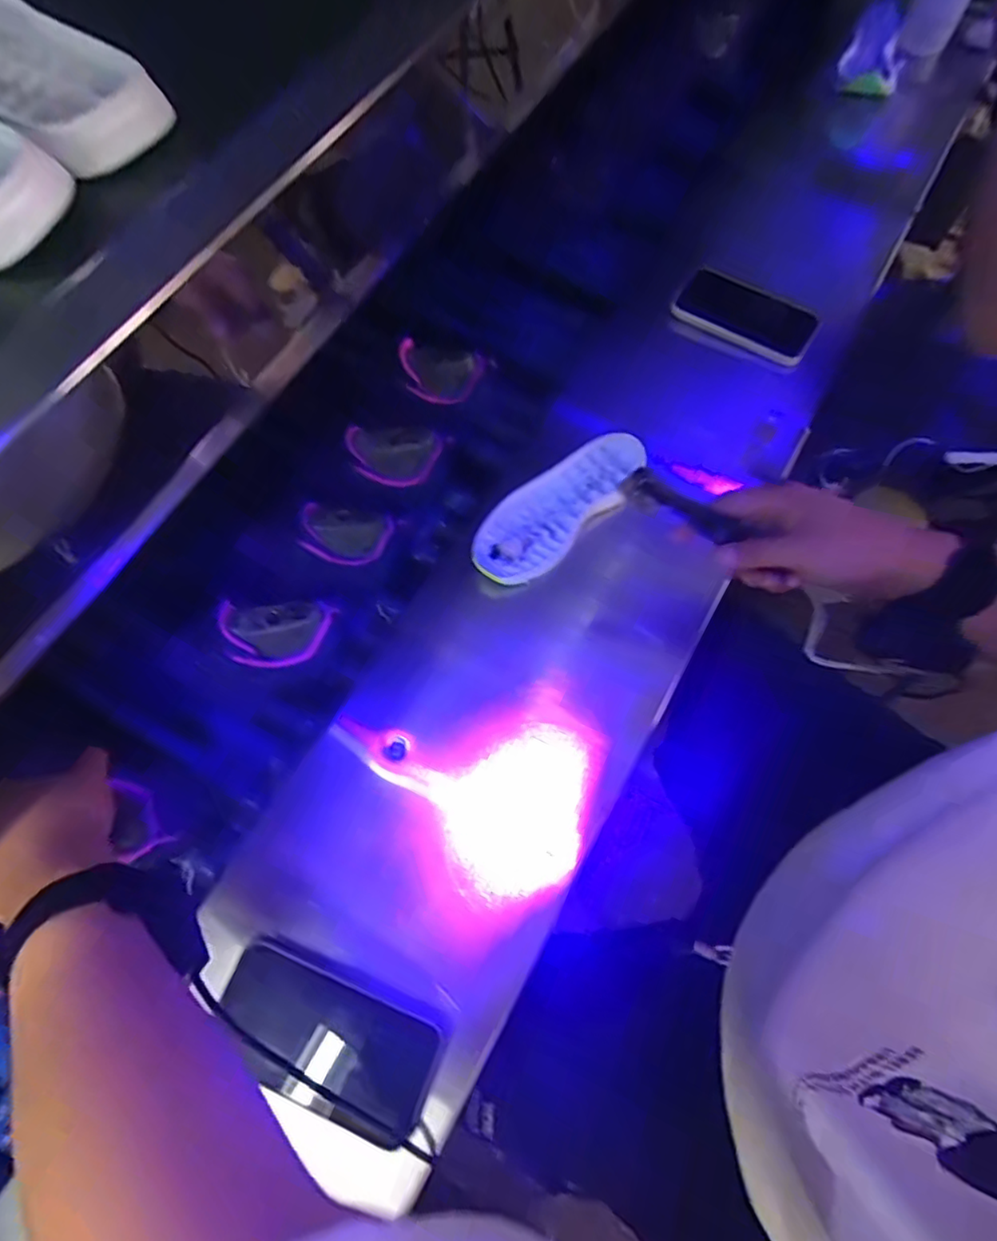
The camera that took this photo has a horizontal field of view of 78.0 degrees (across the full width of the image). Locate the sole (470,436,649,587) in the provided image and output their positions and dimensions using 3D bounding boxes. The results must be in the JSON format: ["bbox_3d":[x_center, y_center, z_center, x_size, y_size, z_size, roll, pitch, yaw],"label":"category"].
[{"bbox_3d":[0.059,-0.113,0.592,0.200,0.024,0.078,-41,79,-9],"label":"sole"}]

